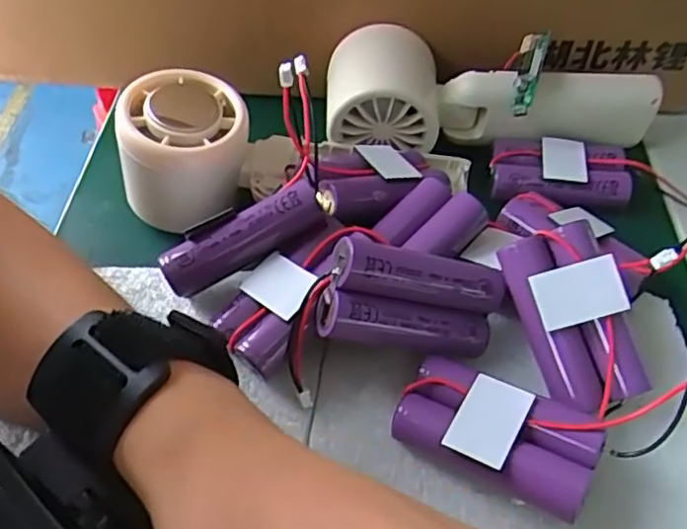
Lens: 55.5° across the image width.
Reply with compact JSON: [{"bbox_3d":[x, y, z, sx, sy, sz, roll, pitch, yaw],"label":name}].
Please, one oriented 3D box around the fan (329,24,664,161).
[{"bbox_3d":[0.074,-0.083,0.317,0.161,0.045,0.051,8,51,6],"label":"fan"}]

